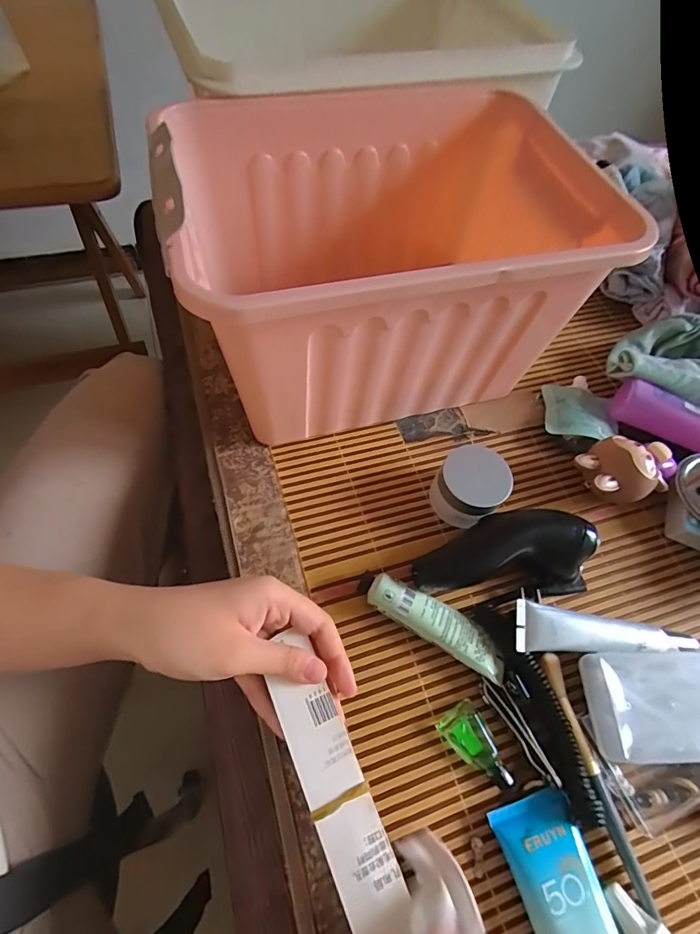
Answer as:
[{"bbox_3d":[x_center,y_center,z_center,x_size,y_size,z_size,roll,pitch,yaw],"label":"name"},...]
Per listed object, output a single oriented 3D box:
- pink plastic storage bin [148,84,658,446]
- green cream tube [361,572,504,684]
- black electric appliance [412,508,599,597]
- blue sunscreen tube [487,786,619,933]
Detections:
[{"bbox_3d":[0.026,-0.158,0.361,0.299,0.174,0.215,-13,64,-11],"label":"pink plastic storage bin"},{"bbox_3d":[0.058,0.107,0.308,0.110,0.024,0.029,29,63,11],"label":"green cream tube"},{"bbox_3d":[0.112,0.065,0.326,0.132,0.057,0.051,1,62,-4],"label":"black electric appliance"},{"bbox_3d":[0.124,0.249,0.243,0.049,0.020,0.112,-16,64,-13],"label":"blue sunscreen tube"}]

